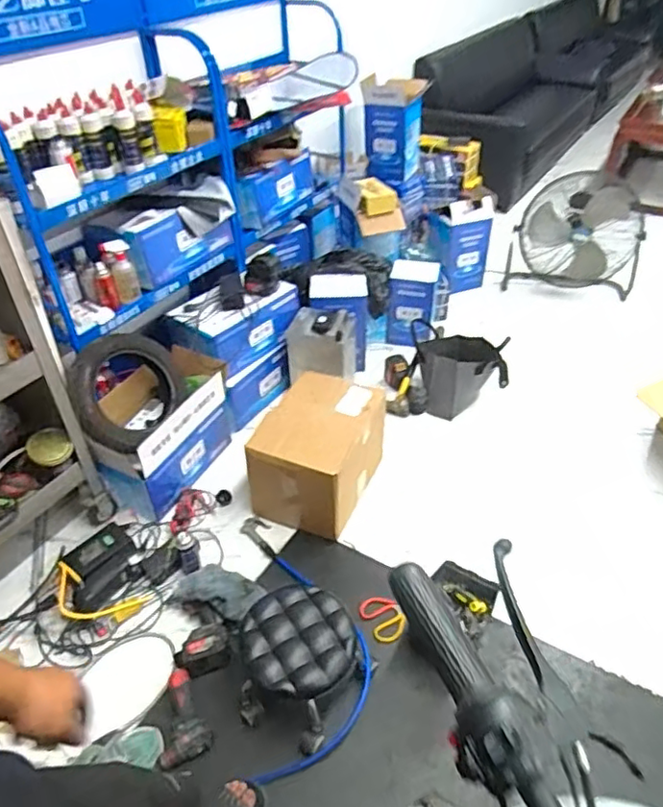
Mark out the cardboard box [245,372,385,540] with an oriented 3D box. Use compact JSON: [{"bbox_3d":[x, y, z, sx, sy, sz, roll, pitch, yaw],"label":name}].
[{"bbox_3d":[-0.049,0.151,1.954,0.346,0.321,0.435,16,43,20],"label":"cardboard box"}]

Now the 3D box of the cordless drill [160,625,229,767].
[{"bbox_3d":[-0.328,0.702,1.454,0.137,0.066,0.321,-5,40,-3],"label":"cordless drill"}]

